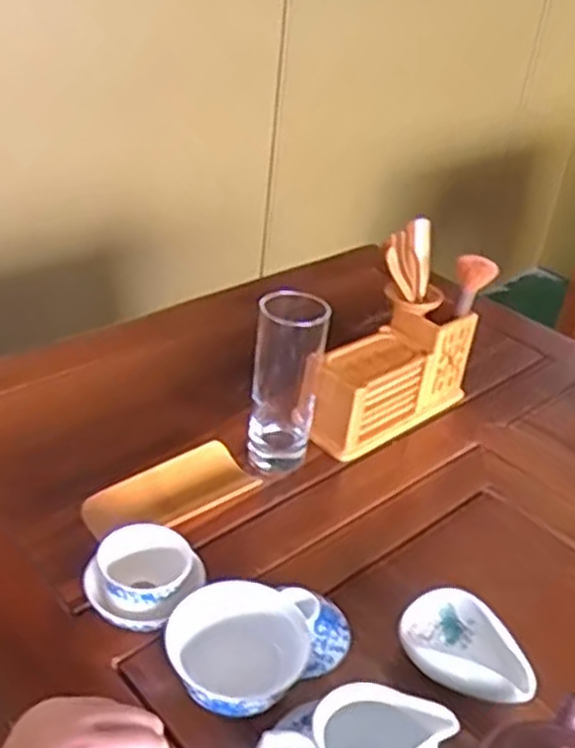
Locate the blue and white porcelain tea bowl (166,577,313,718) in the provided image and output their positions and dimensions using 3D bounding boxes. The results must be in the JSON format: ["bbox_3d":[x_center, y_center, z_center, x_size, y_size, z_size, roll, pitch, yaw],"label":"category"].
[{"bbox_3d":[-0.033,0.194,0.541,0.092,0.053,0.089,-5,34,-18],"label":"blue and white porcelain tea bowl"}]

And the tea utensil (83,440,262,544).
[{"bbox_3d":[-0.101,0.107,0.697,0.145,0.025,0.063,-23,43,-38],"label":"tea utensil"}]

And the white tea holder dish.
[{"bbox_3d":[0.124,0.202,0.565,0.073,0.038,0.096,-18,40,-33],"label":"white tea holder dish"}]

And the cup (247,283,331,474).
[{"bbox_3d":[-0.002,0.005,0.729,0.058,0.177,0.055,3,33,-5],"label":"cup"}]

